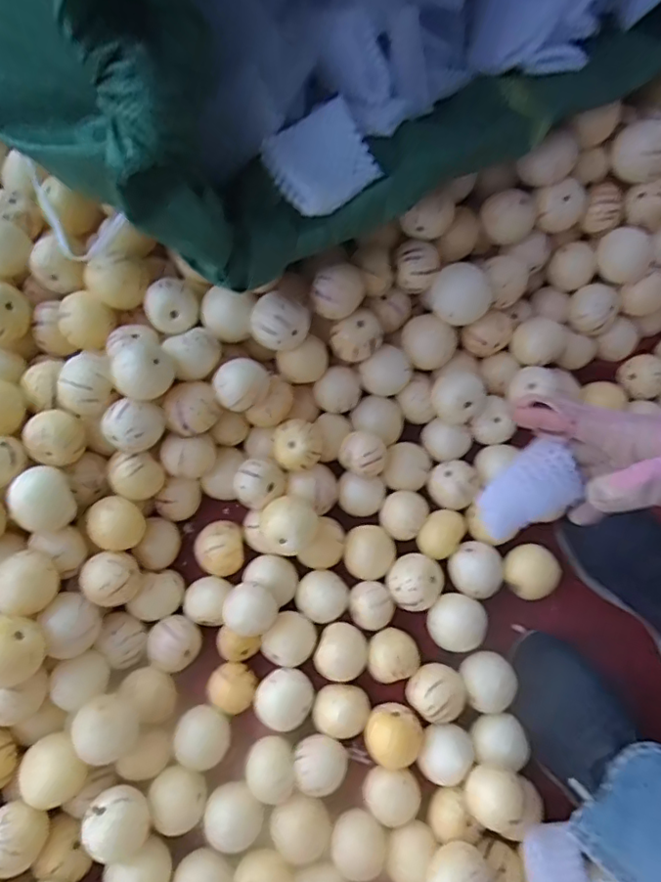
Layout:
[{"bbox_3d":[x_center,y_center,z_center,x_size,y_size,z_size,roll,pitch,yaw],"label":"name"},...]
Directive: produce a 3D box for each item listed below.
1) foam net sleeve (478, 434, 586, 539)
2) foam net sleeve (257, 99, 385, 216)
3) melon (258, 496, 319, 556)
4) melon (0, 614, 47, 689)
[{"bbox_3d":[0.138,0.033,0.392,0.071,0.028,0.047,-38,97,16],"label":"foam net sleeve"},{"bbox_3d":[-0.009,-0.206,0.405,0.068,0.033,0.064,-36,78,-9],"label":"foam net sleeve"},{"bbox_3d":[-0.037,0.076,0.502,0.051,0.054,0.050,0,75,0],"label":"melon"},{"bbox_3d":[-0.249,0.163,0.432,0.043,0.049,0.053,-13,75,-3],"label":"melon"}]

